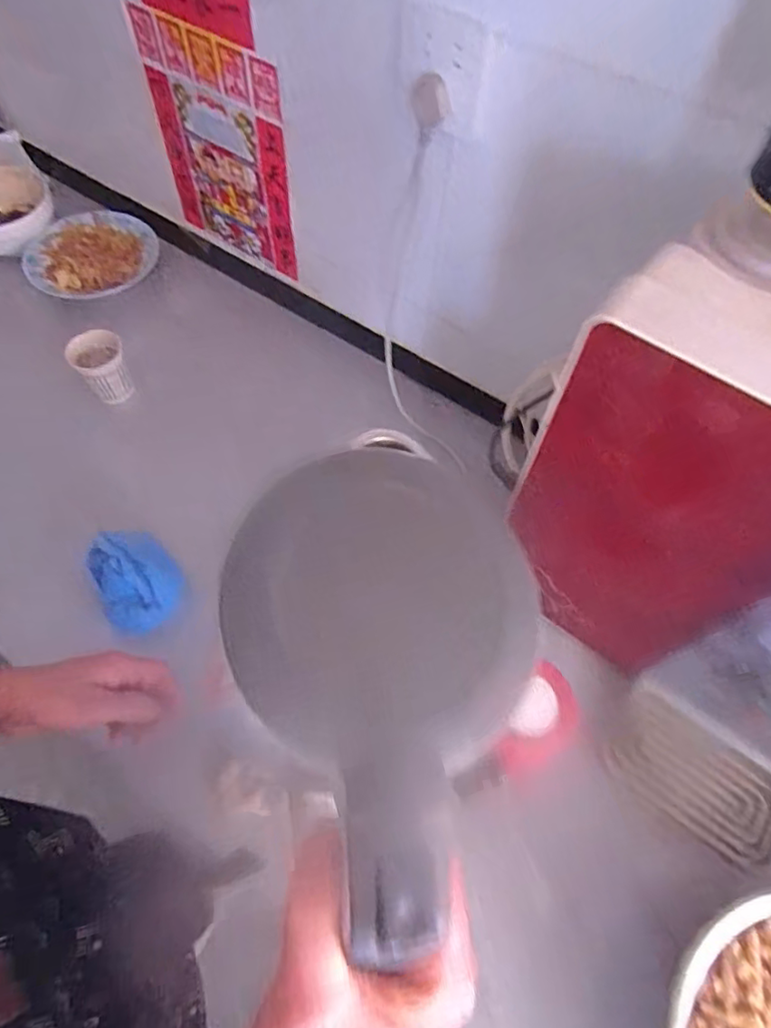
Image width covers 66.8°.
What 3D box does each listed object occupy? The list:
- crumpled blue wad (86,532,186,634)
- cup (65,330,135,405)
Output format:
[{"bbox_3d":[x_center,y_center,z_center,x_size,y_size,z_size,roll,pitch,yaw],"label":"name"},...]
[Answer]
[{"bbox_3d":[-0.277,0.075,0.636,0.076,0.046,0.102,-39,69,-21],"label":"crumpled blue wad"},{"bbox_3d":[-0.392,-0.201,0.813,0.072,0.074,0.072,1,61,-2],"label":"cup"}]

